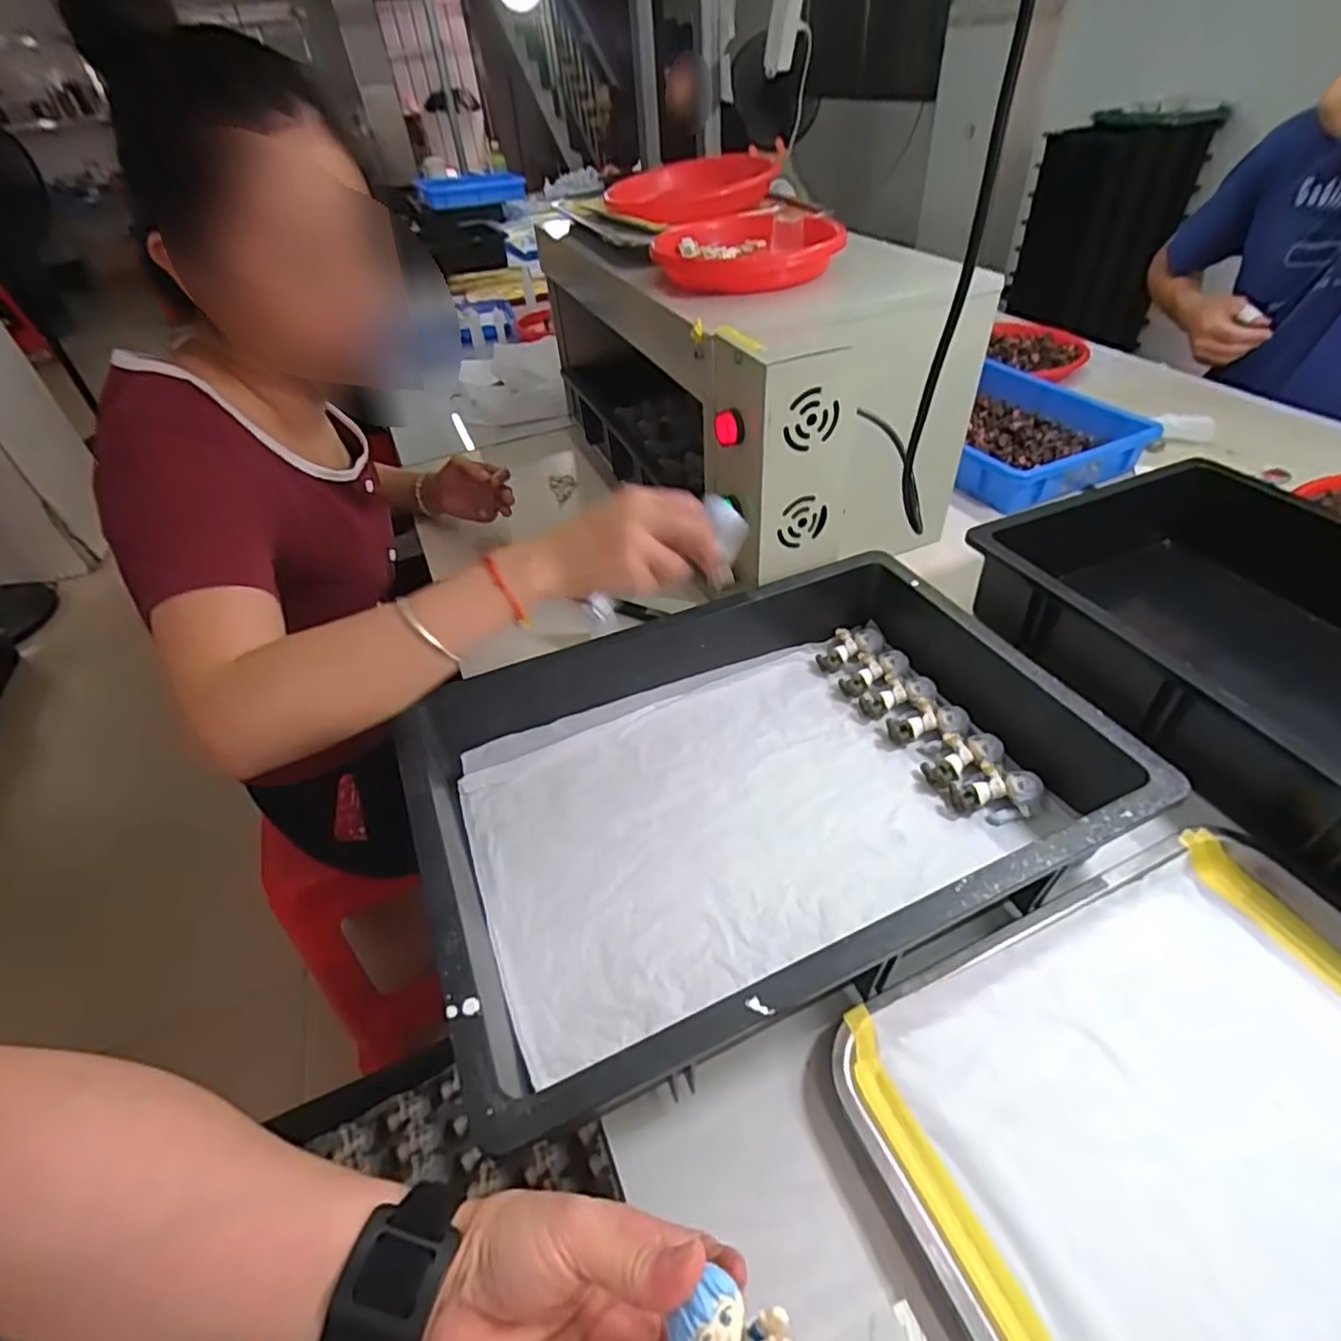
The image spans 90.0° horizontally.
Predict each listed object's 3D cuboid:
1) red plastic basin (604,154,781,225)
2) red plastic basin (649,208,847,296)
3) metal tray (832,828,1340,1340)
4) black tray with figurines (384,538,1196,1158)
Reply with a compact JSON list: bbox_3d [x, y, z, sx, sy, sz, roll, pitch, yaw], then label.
[{"bbox_3d":[0.033,-0.613,0.849,0.200,0.042,0.201,6,45,11],"label":"red plastic basin"},{"bbox_3d":[0.074,-0.415,0.656,0.177,0.039,0.177,0,43,6],"label":"red plastic basin"},{"bbox_3d":[0.295,0.243,0.355,0.353,0.029,0.261,-20,46,-16],"label":"metal tray"},{"bbox_3d":[0.071,0.077,0.490,0.467,0.092,0.310,-19,46,-15],"label":"black tray with figurines"}]

